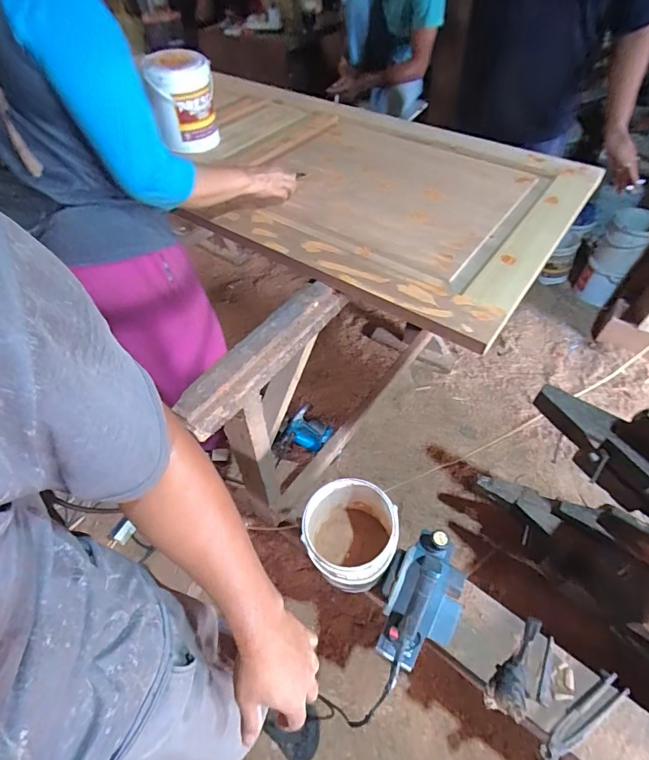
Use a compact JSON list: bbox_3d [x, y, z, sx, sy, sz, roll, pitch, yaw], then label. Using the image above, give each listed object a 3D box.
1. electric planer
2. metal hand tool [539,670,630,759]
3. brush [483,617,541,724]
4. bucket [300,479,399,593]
[{"bbox_3d":[0.202,0.435,0.849,0.154,0.130,0.268,14,53,14],"label":"electric planer"},{"bbox_3d":[0.482,0.631,0.771,0.214,0.017,0.046,-27,55,-18],"label":"metal hand tool"},{"bbox_3d":[0.392,0.574,0.832,0.075,0.046,0.199,31,46,25],"label":"brush"},{"bbox_3d":[0.055,0.337,0.896,0.190,0.175,0.192,7,52,8],"label":"bucket"}]

